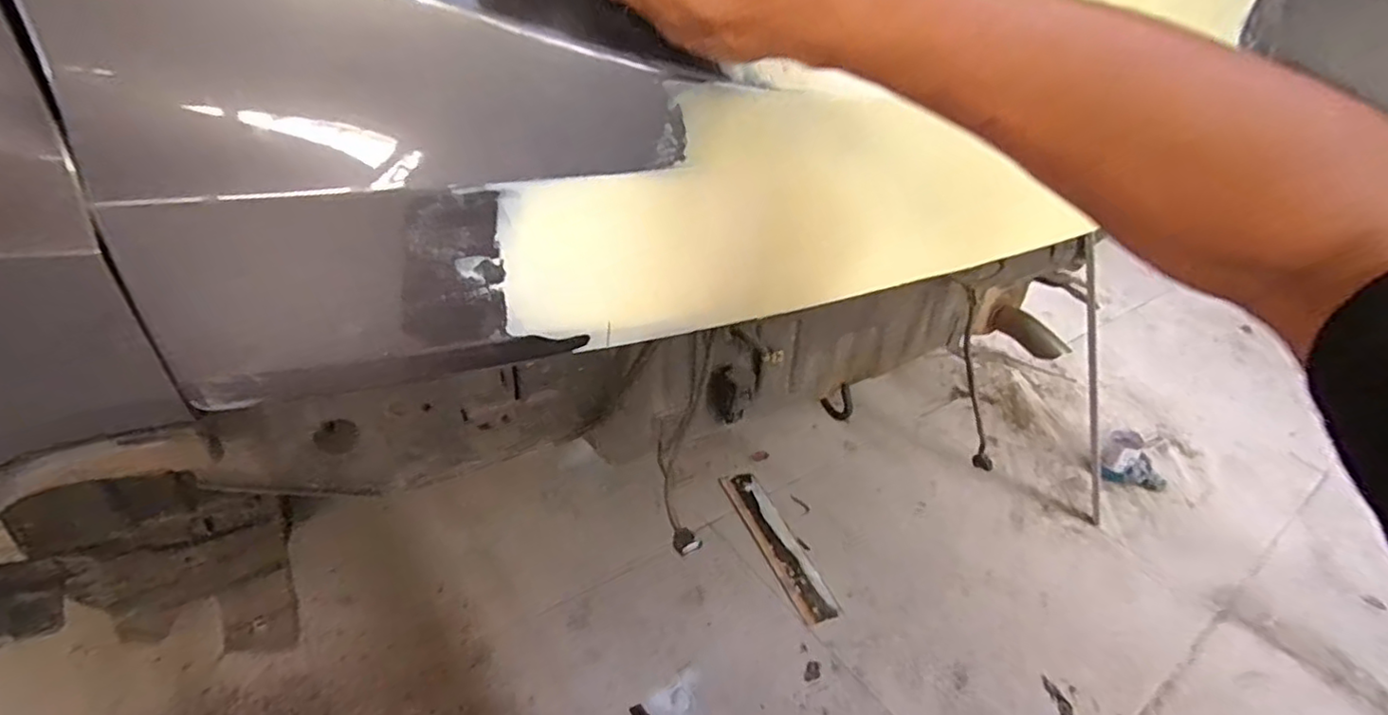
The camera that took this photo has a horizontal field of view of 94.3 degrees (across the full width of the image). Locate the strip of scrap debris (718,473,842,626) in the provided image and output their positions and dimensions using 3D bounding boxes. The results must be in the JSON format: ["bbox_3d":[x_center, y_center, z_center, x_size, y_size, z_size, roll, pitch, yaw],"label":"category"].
[{"bbox_3d":[0.139,0.306,1.089,0.067,0.007,0.322,-8,33,-21],"label":"strip of scrap debris"}]

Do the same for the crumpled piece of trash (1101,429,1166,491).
[{"bbox_3d":[0.871,0.207,1.281,0.129,0.087,0.082,6,30,1],"label":"crumpled piece of trash"}]

